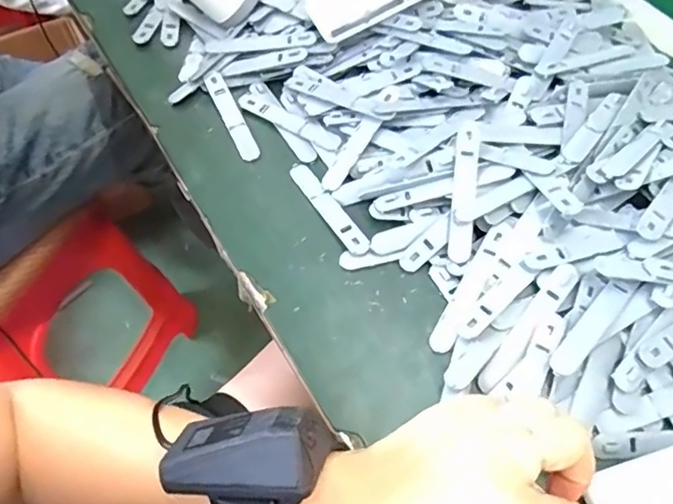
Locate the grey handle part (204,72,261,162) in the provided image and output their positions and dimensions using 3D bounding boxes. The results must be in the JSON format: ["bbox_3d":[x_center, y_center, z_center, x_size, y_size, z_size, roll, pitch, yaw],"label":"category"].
[{"bbox_3d":[-0.085,-0.111,0.453,0.016,0.010,0.092,-23,62,-11],"label":"grey handle part"}]

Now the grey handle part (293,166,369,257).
[{"bbox_3d":[-0.006,-0.032,0.400,0.016,0.007,0.092,-29,63,-15],"label":"grey handle part"}]

